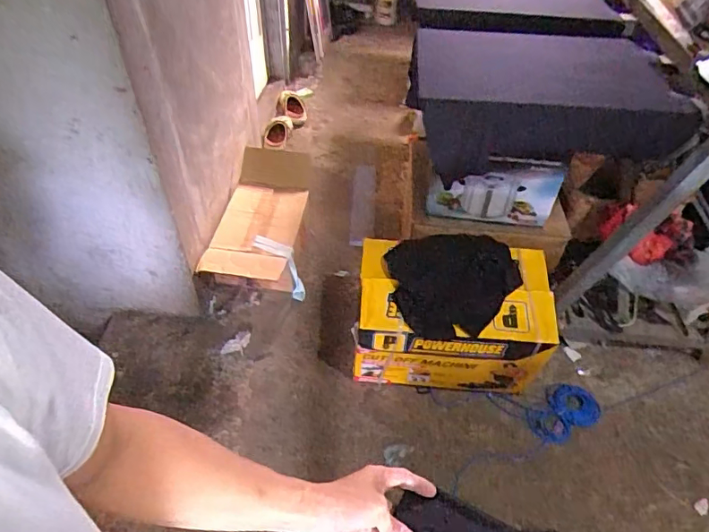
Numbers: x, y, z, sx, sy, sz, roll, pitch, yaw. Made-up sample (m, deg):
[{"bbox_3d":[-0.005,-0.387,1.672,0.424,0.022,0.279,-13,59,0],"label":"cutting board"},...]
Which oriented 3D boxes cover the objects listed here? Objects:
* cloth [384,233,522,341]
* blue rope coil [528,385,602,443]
[{"bbox_3d":[0.285,0.044,1.417,0.346,0.033,0.323,-11,60,0],"label":"cloth"},{"bbox_3d":[0.664,0.472,1.606,0.262,0.054,0.156,-23,51,-22],"label":"blue rope coil"}]

